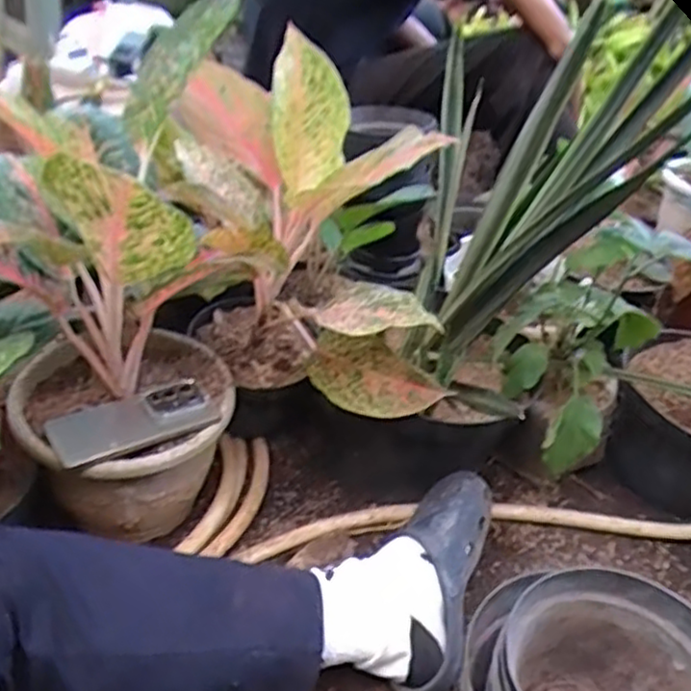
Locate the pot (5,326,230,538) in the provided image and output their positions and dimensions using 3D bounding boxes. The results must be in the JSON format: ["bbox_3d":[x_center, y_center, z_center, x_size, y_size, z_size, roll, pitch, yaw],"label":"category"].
[{"bbox_3d":[-0.248,0.112,0.808,0.232,0.151,0.206,-12,39,-24],"label":"pot"}]

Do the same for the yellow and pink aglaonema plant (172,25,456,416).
[{"bbox_3d":[-0.059,-0.123,0.806,0.220,0.350,0.398,-7,37,-18],"label":"yellow and pink aglaonema plant"}]

